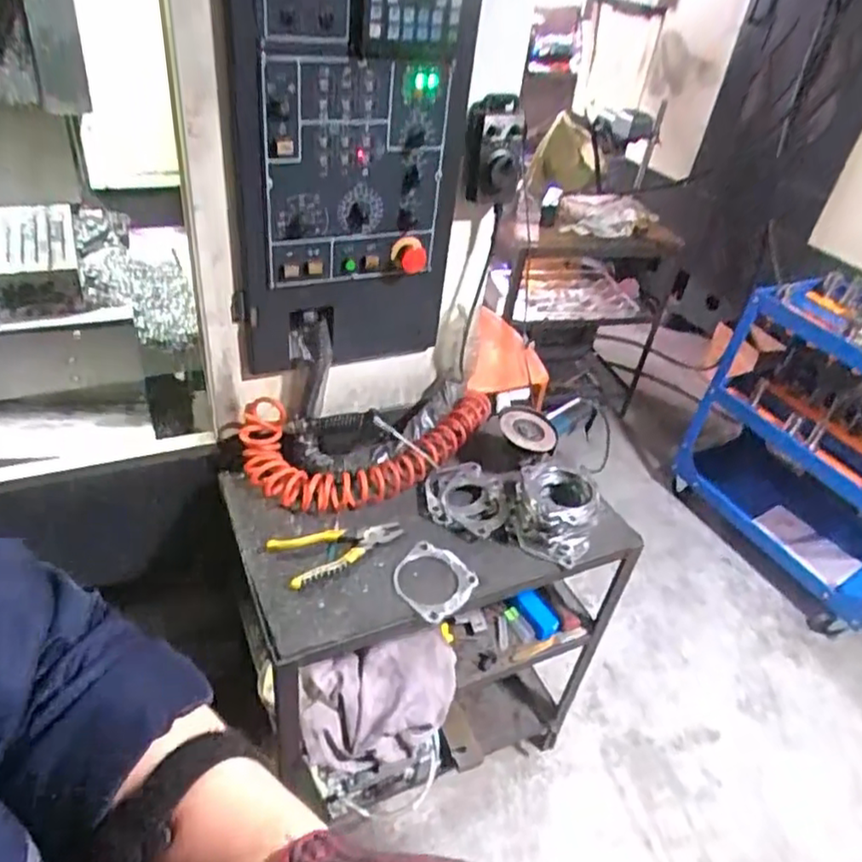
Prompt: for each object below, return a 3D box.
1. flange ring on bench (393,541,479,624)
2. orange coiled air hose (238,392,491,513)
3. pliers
[{"bbox_3d":[0.001,0.217,0.966,0.108,0.007,0.111,29,43,25],"label":"flange ring on bench"},{"bbox_3d":[-0.077,0.013,1.123,0.466,0.111,0.176,-11,42,-22],"label":"orange coiled air hose"},{"bbox_3d":[-0.137,0.167,0.991,0.191,0.026,0.084,-18,45,-30],"label":"pliers"}]

